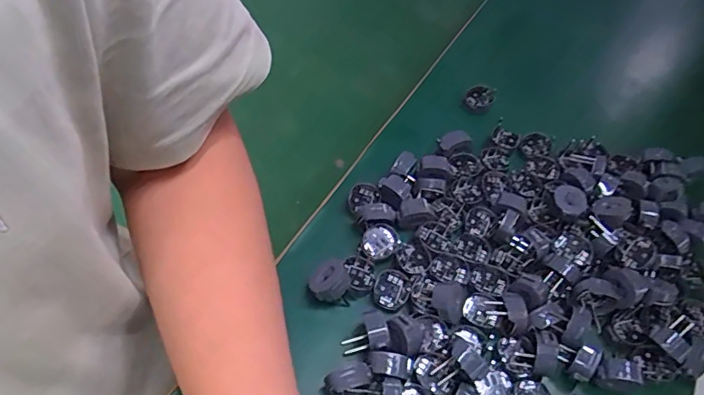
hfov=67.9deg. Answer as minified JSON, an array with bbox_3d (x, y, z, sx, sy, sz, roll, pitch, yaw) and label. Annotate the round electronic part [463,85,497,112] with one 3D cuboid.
[{"bbox_3d":[0.122,-0.094,0.502,0.027,0.017,0.025,3,56,-5],"label":"round electronic part"}]

